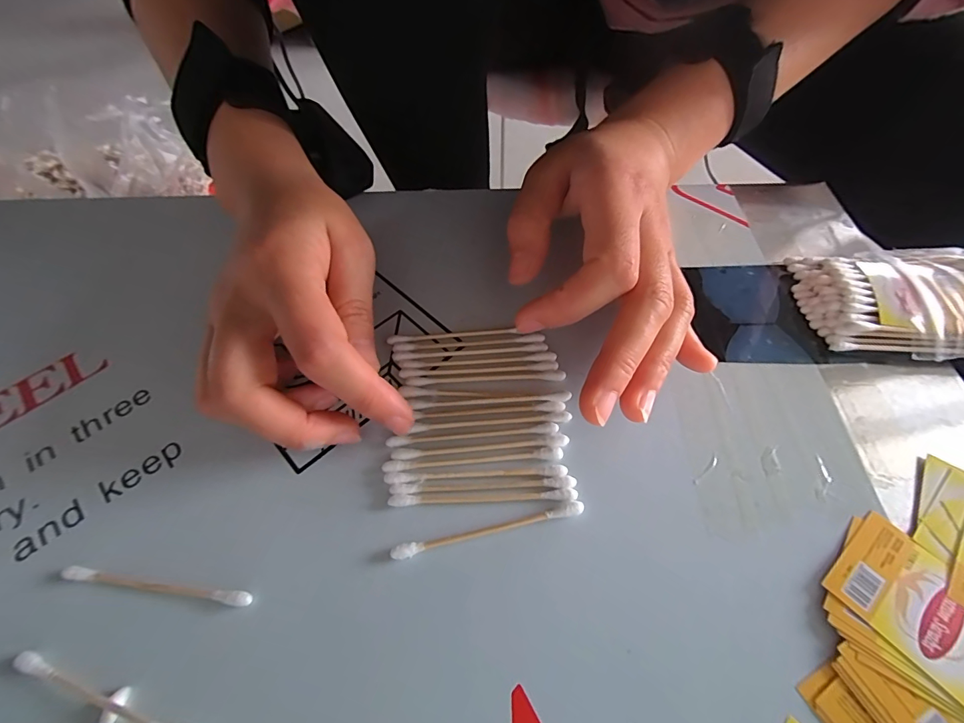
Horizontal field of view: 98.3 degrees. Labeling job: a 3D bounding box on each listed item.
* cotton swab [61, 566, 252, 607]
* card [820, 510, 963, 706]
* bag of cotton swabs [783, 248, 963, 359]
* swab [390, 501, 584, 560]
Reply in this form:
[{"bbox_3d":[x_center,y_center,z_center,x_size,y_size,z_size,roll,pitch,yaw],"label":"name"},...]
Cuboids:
[{"bbox_3d":[-0.115,0.078,0.146,0.070,0.004,0.004,5,59,6],"label":"cotton swab"},{"bbox_3d":[0.144,0.079,0.138,0.039,0.004,0.043,-33,59,-22],"label":"card"},{"bbox_3d":[0.224,-0.030,0.195,0.134,0.019,0.061,3,59,5],"label":"bag of cotton swabs"},{"bbox_3d":[0.003,0.061,0.153,0.071,0.004,0.005,-13,58,-5],"label":"swab"}]

